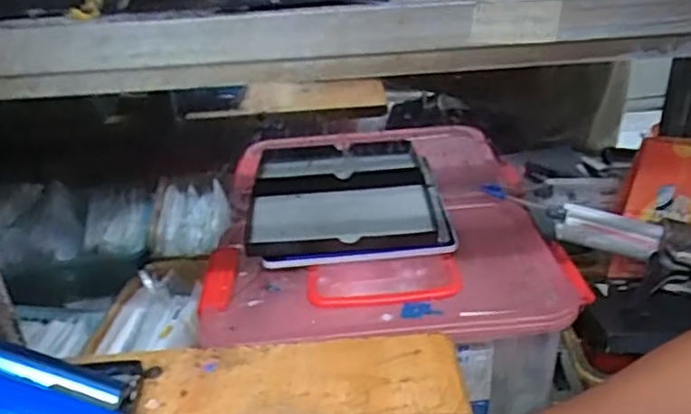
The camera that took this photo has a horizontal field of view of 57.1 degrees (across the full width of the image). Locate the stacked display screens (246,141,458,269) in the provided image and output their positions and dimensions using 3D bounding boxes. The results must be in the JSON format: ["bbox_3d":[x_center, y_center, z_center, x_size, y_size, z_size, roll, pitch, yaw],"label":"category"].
[{"bbox_3d":[0.001,-0.017,0.672,0.199,0.028,0.214,-2,37,3],"label":"stacked display screens"}]

